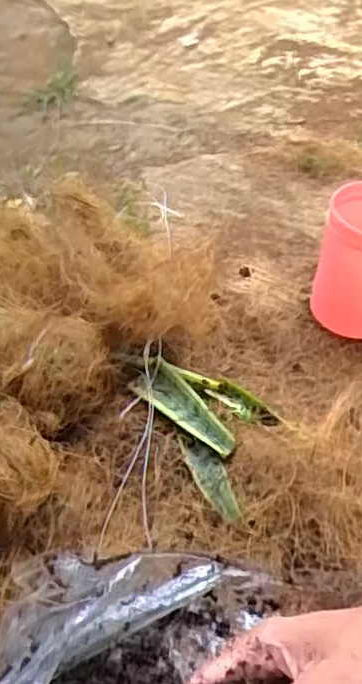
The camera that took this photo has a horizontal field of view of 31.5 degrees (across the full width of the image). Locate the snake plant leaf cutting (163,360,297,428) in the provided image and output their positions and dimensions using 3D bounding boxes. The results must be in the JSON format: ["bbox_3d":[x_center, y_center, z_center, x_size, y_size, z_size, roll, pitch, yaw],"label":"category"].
[{"bbox_3d":[0.045,0.051,0.625,0.137,0.014,0.026,31,54,26],"label":"snake plant leaf cutting"}]

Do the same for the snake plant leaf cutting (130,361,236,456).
[{"bbox_3d":[0.005,0.061,0.605,0.042,0.018,0.120,-32,54,-27],"label":"snake plant leaf cutting"}]

